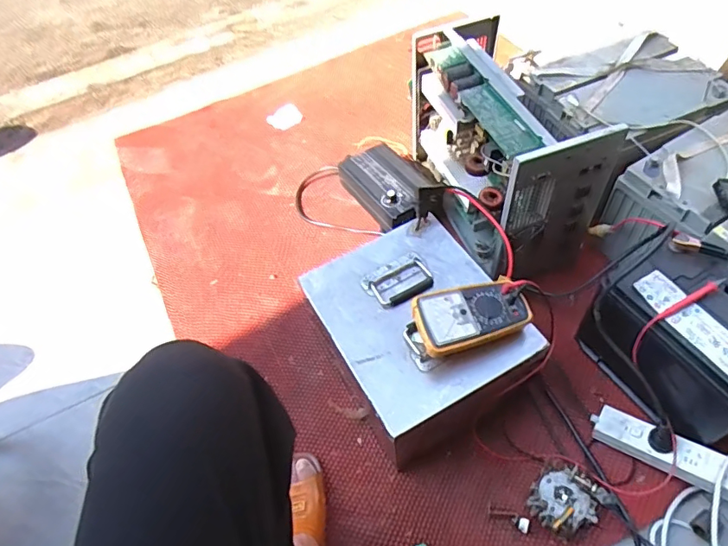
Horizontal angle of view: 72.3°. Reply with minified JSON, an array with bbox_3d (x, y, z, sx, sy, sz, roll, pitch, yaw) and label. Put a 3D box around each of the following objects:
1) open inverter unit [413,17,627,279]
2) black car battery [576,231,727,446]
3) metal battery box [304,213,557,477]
[{"bbox_3d":[0.269,-0.234,0.970,0.213,0.325,0.431,-17,56,-7],"label":"open inverter unit"},{"bbox_3d":[0.491,0.107,0.764,0.199,0.185,0.264,-35,60,-17],"label":"black car battery"},{"bbox_3d":[0.085,0.100,0.829,0.270,0.146,0.321,-28,58,-13],"label":"metal battery box"}]

